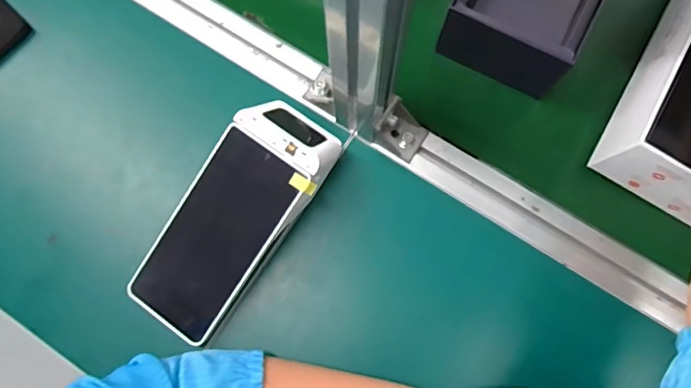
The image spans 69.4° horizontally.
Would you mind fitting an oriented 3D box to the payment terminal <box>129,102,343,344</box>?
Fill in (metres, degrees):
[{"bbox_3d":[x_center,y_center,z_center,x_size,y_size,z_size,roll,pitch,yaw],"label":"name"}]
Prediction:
[{"bbox_3d":[-0.091,0.022,0.421,0.086,0.057,0.208,36,93,10],"label":"payment terminal"}]

